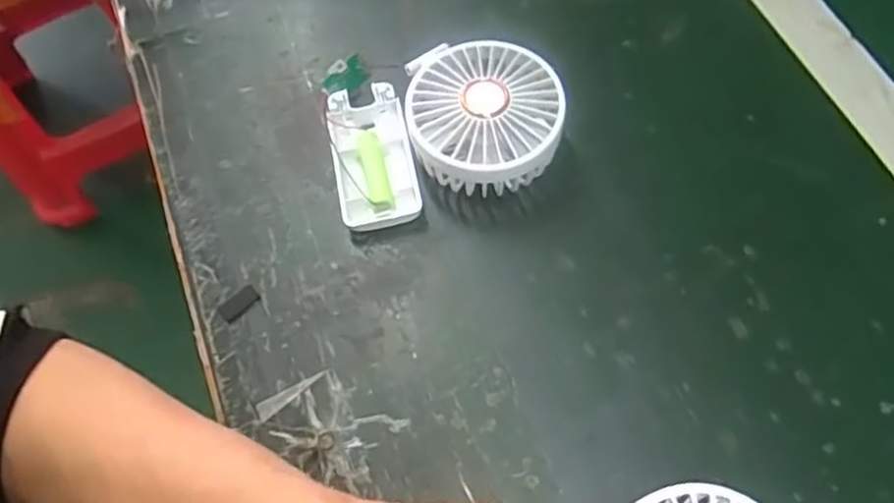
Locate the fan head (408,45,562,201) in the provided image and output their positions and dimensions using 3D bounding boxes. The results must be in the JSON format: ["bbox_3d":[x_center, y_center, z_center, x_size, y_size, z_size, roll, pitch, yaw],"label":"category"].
[{"bbox_3d":[0.021,-0.073,0.393,0.082,0.046,0.083,-2,64,2],"label":"fan head"}]

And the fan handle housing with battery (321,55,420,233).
[{"bbox_3d":[-0.046,-0.063,0.406,0.045,0.021,0.106,-12,65,-3],"label":"fan handle housing with battery"}]

